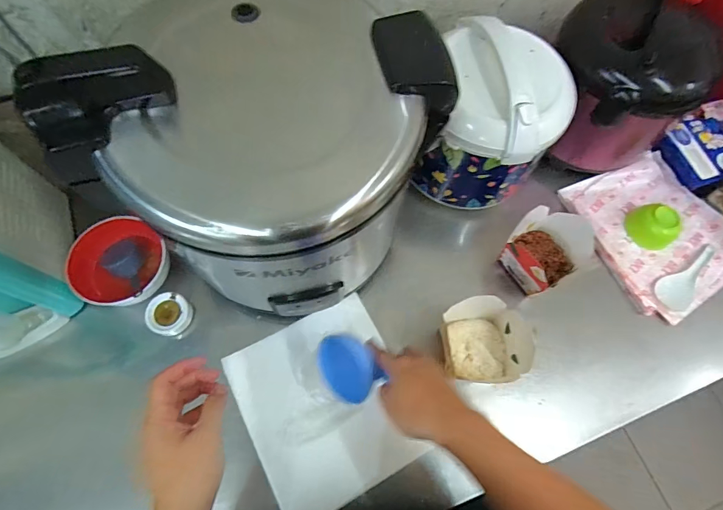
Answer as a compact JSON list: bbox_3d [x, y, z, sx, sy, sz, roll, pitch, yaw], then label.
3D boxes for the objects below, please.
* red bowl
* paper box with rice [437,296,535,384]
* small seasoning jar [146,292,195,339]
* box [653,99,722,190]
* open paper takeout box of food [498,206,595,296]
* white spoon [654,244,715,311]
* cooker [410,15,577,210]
[{"bbox_3d":[-0.397,0.025,0.678,0.149,0.077,0.130,11,68,2],"label":"red bowl"},{"bbox_3d":[0.198,0.142,0.654,0.146,0.075,0.125,5,68,0],"label":"paper box with rice"},{"bbox_3d":[-0.321,0.101,0.669,0.063,0.048,0.067,1,68,-2],"label":"small seasoning jar"},{"bbox_3d":[0.706,-0.217,0.806,0.163,0.053,0.154,-26,71,-12],"label":"box"},{"bbox_3d":[0.313,-0.008,0.697,0.125,0.094,0.119,-25,71,-11],"label":"open paper takeout box of food"},{"bbox_3d":[0.597,0.032,0.734,0.061,0.012,0.168,40,72,13],"label":"white spoon"},{"bbox_3d":[0.224,-0.227,0.677,0.219,0.217,0.230,22,69,7],"label":"cooker"}]

